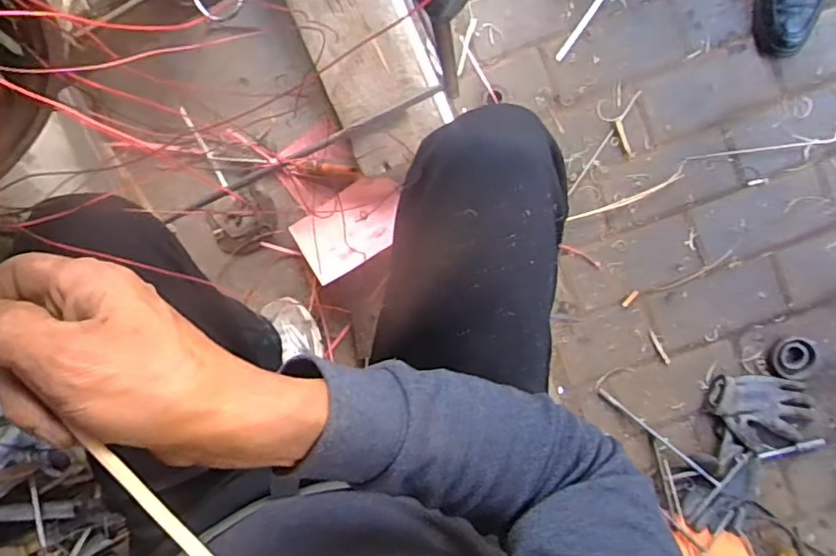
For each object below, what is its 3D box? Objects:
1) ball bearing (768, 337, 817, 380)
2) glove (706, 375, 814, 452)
[{"bbox_3d":[0.666,0.144,1.043,0.077,0.025,0.076,1,96,4],"label":"ball bearing"},{"bbox_3d":[0.612,0.241,1.059,0.172,0.033,0.127,10,96,3],"label":"glove"}]

